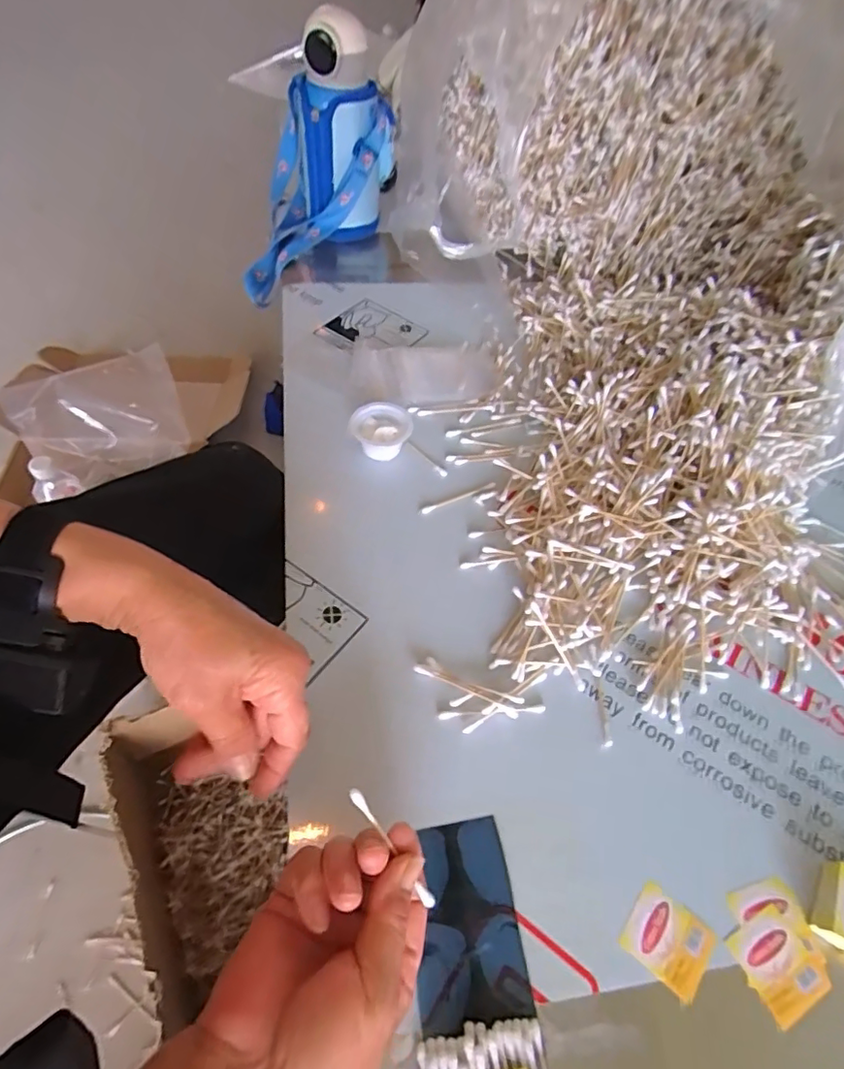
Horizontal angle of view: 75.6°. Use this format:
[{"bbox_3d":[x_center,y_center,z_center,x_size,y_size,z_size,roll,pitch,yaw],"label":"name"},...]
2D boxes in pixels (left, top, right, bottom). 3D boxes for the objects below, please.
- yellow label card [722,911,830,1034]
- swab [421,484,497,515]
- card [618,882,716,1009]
[{"bbox_3d":[0.199,0.238,0.302,0.042,0.004,0.043,-21,60,-17],"label":"yellow label card"},{"bbox_3d":[0.032,-0.032,0.477,0.071,0.005,0.007,-19,60,-16],"label":"swab"},{"bbox_3d":[0.138,0.226,0.305,0.043,0.004,0.040,37,61,19],"label":"card"}]

